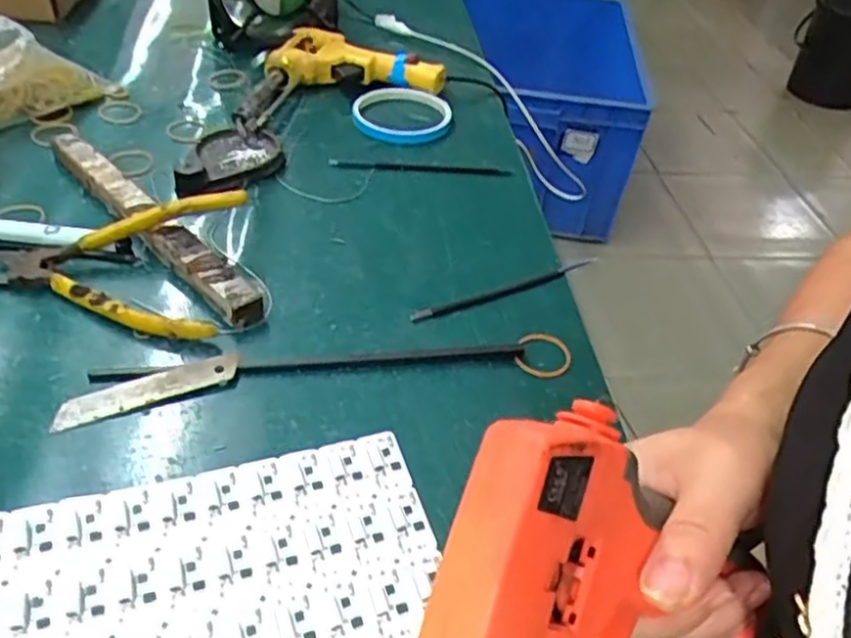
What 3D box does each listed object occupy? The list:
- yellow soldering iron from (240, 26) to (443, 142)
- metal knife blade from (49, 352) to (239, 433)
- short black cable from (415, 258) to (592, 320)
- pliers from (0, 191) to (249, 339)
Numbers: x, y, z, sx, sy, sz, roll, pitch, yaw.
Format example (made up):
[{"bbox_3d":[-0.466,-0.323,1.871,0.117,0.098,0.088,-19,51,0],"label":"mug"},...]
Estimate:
[{"bbox_3d":[-0.093,-0.218,0.637,0.204,0.033,0.119,-26,51,-31],"label":"yellow soldering iron"},{"bbox_3d":[-0.145,0.037,0.380,0.093,0.004,0.019,-17,62,-22],"label":"metal knife blade"},{"bbox_3d":[0.055,-0.020,0.477,0.146,0.004,0.009,-17,47,-25],"label":"short black cable"},{"bbox_3d":[-0.191,-0.040,0.438,0.141,0.039,0.110,4,42,-4],"label":"pliers"}]

